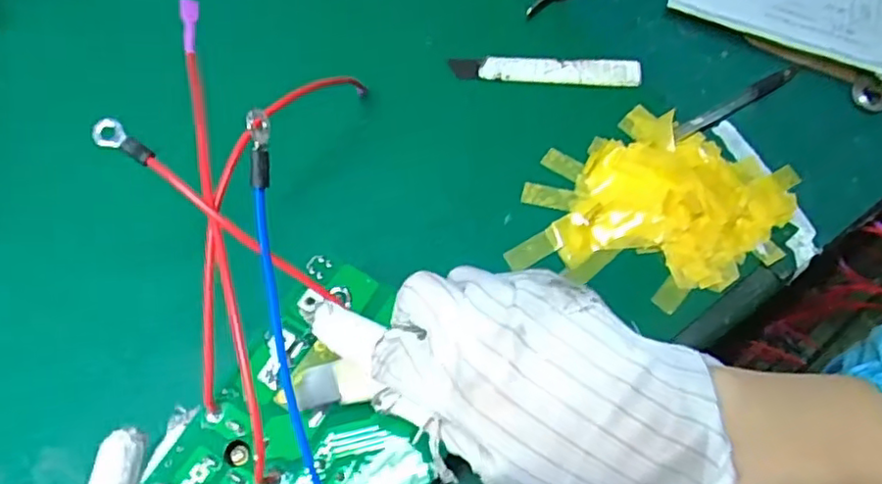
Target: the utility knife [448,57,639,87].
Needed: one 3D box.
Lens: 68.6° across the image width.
[{"bbox_3d":[0.074,-0.121,0.456,0.131,0.010,0.019,3,65,-2],"label":"utility knife"}]

